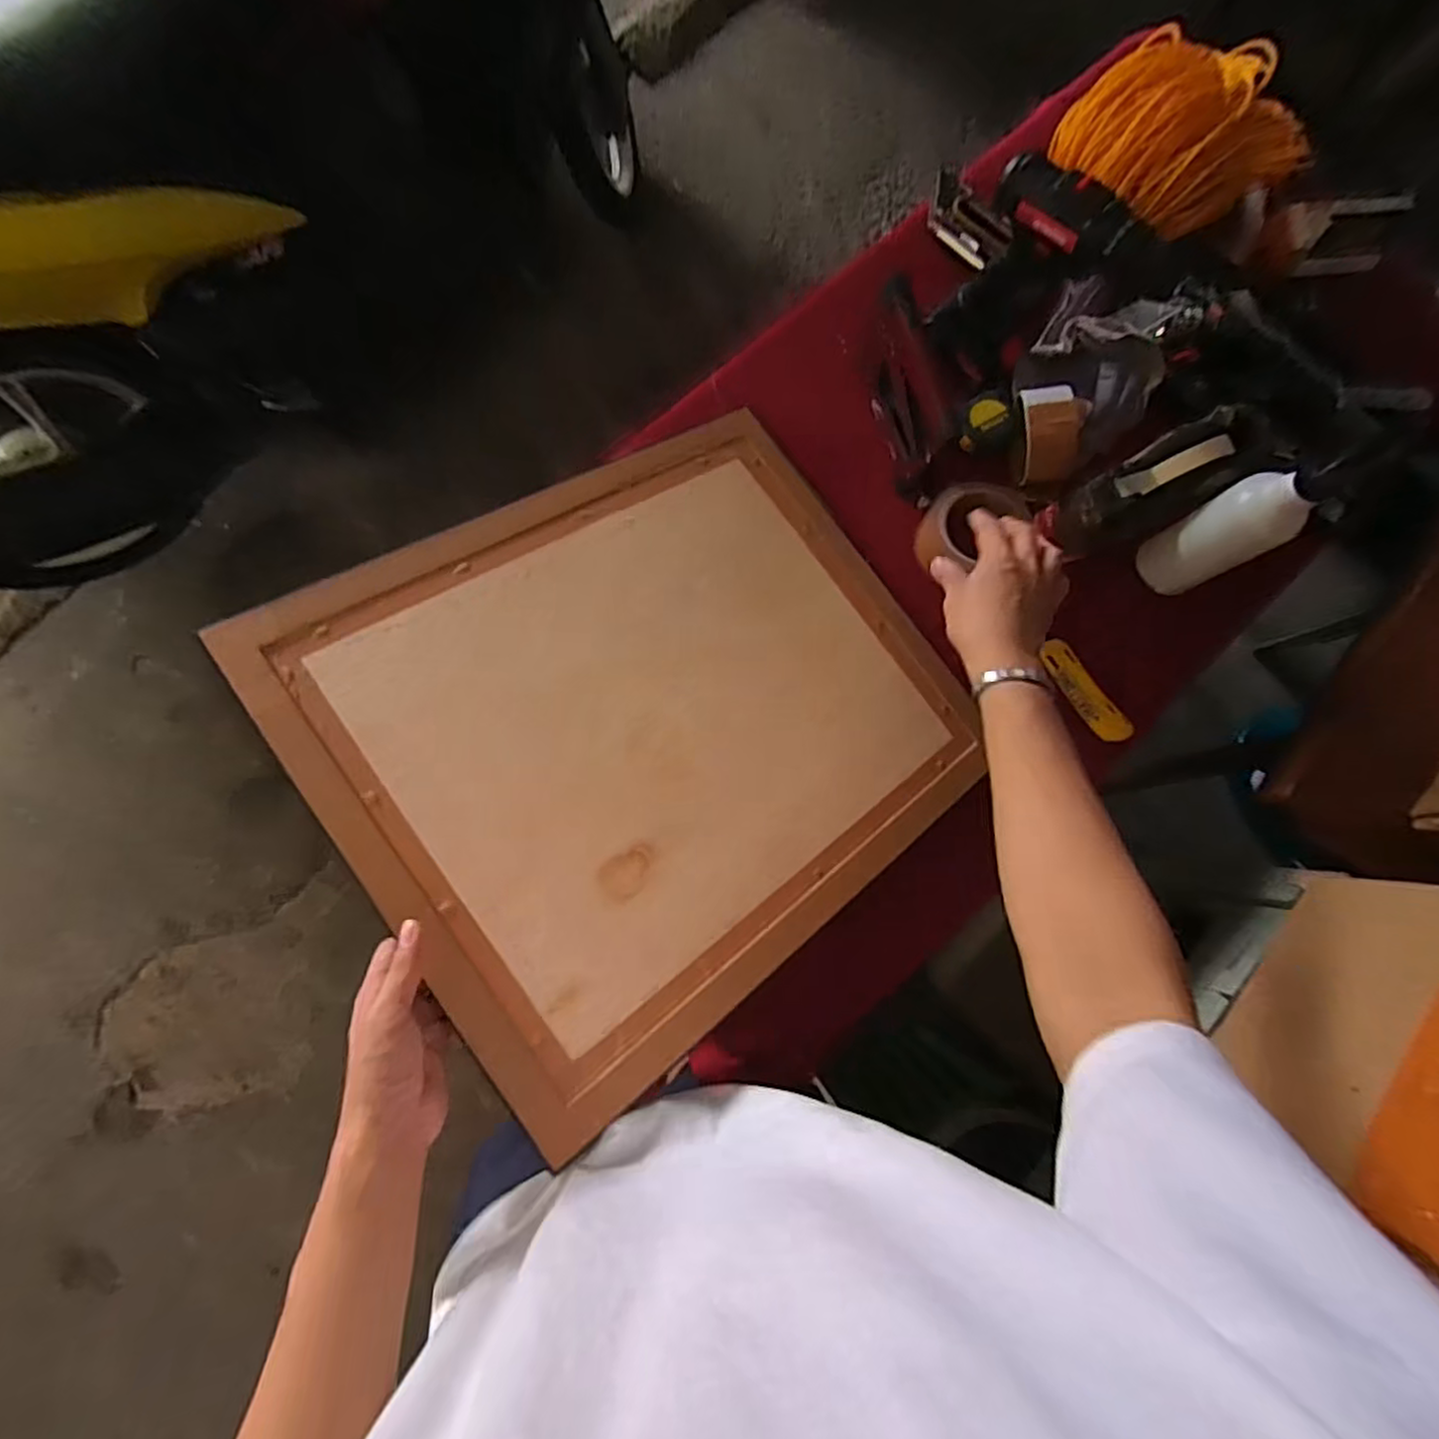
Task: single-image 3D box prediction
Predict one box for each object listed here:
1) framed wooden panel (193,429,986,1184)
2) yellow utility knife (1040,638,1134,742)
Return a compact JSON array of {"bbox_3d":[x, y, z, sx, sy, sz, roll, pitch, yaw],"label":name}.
[{"bbox_3d":[-0.046,-0.013,0.597,0.533,0.027,0.452,-34,86,-24],"label":"framed wooden panel"},{"bbox_3d":[0.382,-0.029,0.713,0.033,0.011,0.121,-38,78,21],"label":"yellow utility knife"}]

